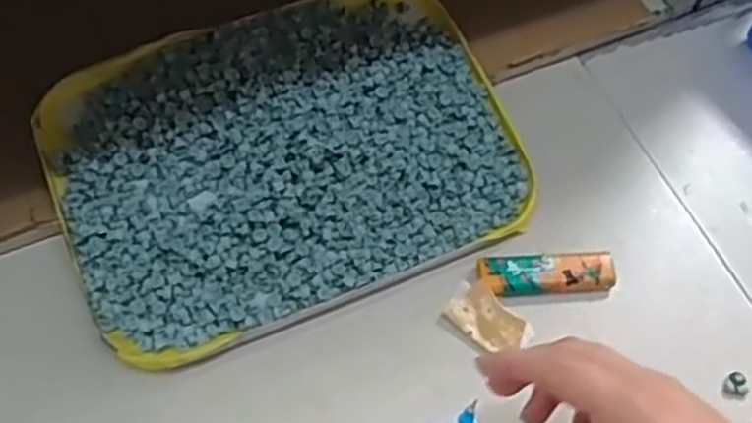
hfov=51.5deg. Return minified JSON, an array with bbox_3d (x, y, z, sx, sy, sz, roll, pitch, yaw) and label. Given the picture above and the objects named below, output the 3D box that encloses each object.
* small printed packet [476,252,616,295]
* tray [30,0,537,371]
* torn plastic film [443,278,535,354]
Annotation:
[{"bbox_3d":[0.100,0.036,0.457,0.079,0.007,0.022,-1,60,-3],"label":"small printed packet"},{"bbox_3d":[-0.053,-0.038,0.481,0.276,0.033,0.208,-19,63,-13],"label":"tray"},{"bbox_3d":[0.063,0.061,0.441,0.030,0.006,0.048,-39,69,-22],"label":"torn plastic film"}]

